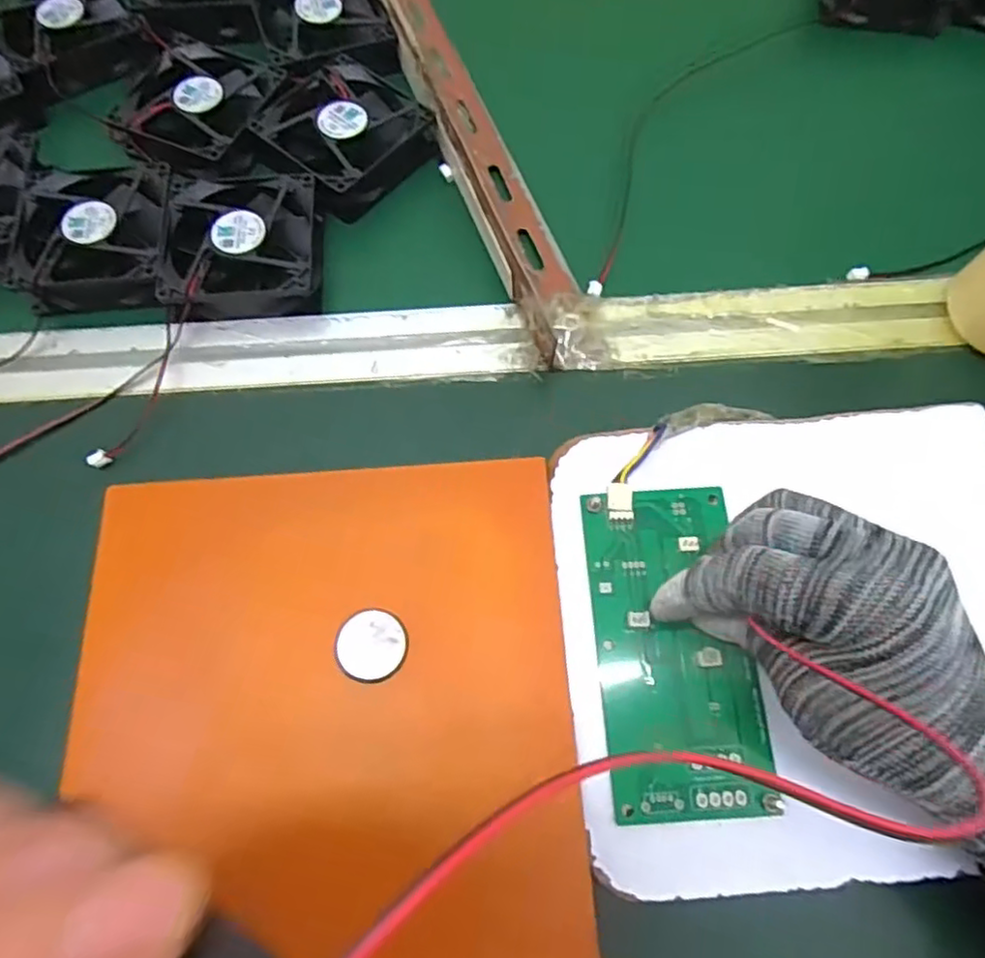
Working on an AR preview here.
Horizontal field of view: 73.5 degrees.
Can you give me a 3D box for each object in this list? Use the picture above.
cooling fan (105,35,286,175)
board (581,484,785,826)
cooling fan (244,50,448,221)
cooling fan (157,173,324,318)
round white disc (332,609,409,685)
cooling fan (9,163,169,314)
[{"bbox_3d":[-0.173,-0.225,0.404,0.081,0.030,0.081,-1,68,2],"label":"cooling fan"},{"bbox_3d":[0.076,0.068,0.277,0.063,0.007,0.133,-6,70,0],"label":"board"},{"bbox_3d":[-0.090,-0.207,0.394,0.084,0.024,0.095,-43,73,-13],"label":"cooling fan"},{"bbox_3d":[-0.136,-0.132,0.365,0.081,0.024,0.086,-4,68,1],"label":"cooling fan"},{"bbox_3d":[-0.050,0.069,0.272,0.028,0.004,0.029,-1,68,2],"label":"round white disc"},{"bbox_3d":[-0.219,-0.136,0.367,0.080,0.024,0.085,-7,68,0],"label":"cooling fan"}]

